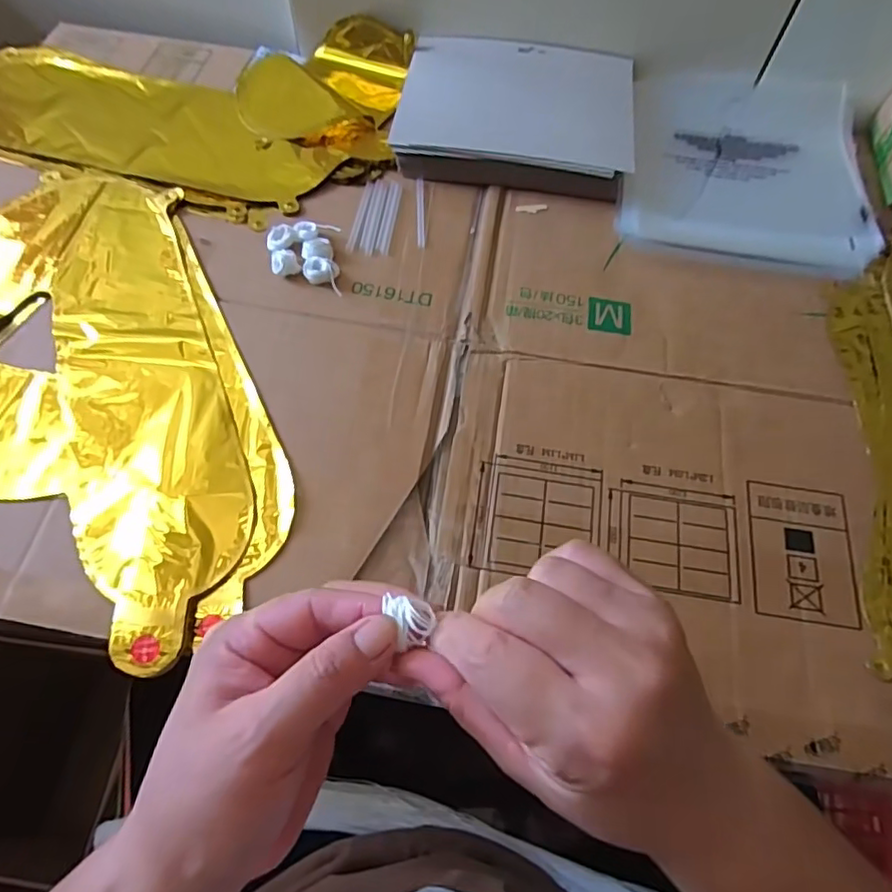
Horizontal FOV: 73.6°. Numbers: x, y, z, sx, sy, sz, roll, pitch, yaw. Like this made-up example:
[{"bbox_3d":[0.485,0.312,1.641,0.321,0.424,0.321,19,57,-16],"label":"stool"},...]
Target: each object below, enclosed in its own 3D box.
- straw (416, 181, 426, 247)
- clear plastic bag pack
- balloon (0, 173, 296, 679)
[{"bbox_3d":[-0.021,-0.197,0.504,0.007,0.004,0.080,-1,63,-3],"label":"straw"},{"bbox_3d":[0.277,-0.264,0.550,0.215,0.014,0.231,11,63,3],"label":"clear plastic bag pack"},{"bbox_3d":[-0.282,-0.060,0.417,0.390,0.010,0.342,11,63,3],"label":"balloon"}]

